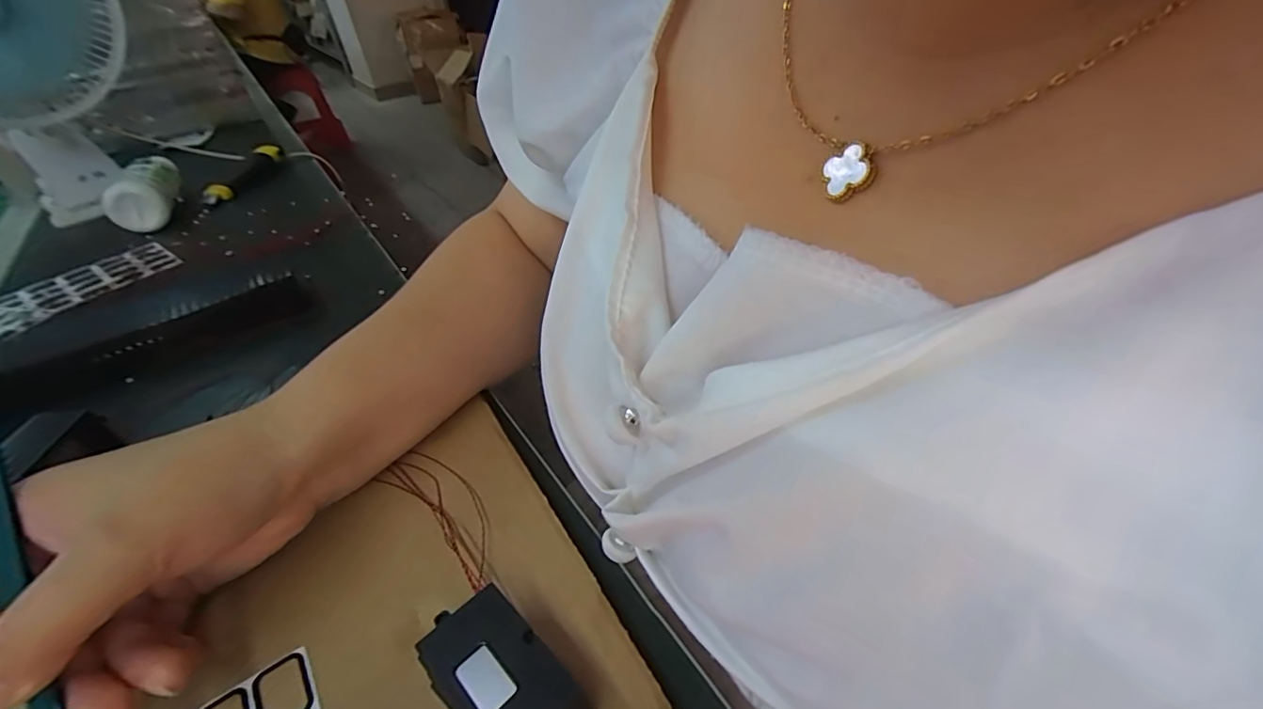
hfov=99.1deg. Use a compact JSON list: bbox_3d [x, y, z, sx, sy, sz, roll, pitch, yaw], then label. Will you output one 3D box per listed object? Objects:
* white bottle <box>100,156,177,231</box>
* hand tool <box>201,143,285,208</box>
[{"bbox_3d":[-0.541,-0.187,0.600,0.062,0.055,0.192,-27,43,-23],"label":"white bottle"},{"bbox_3d":[-0.479,-0.223,0.665,0.035,0.026,0.165,-6,39,1],"label":"hand tool"}]

